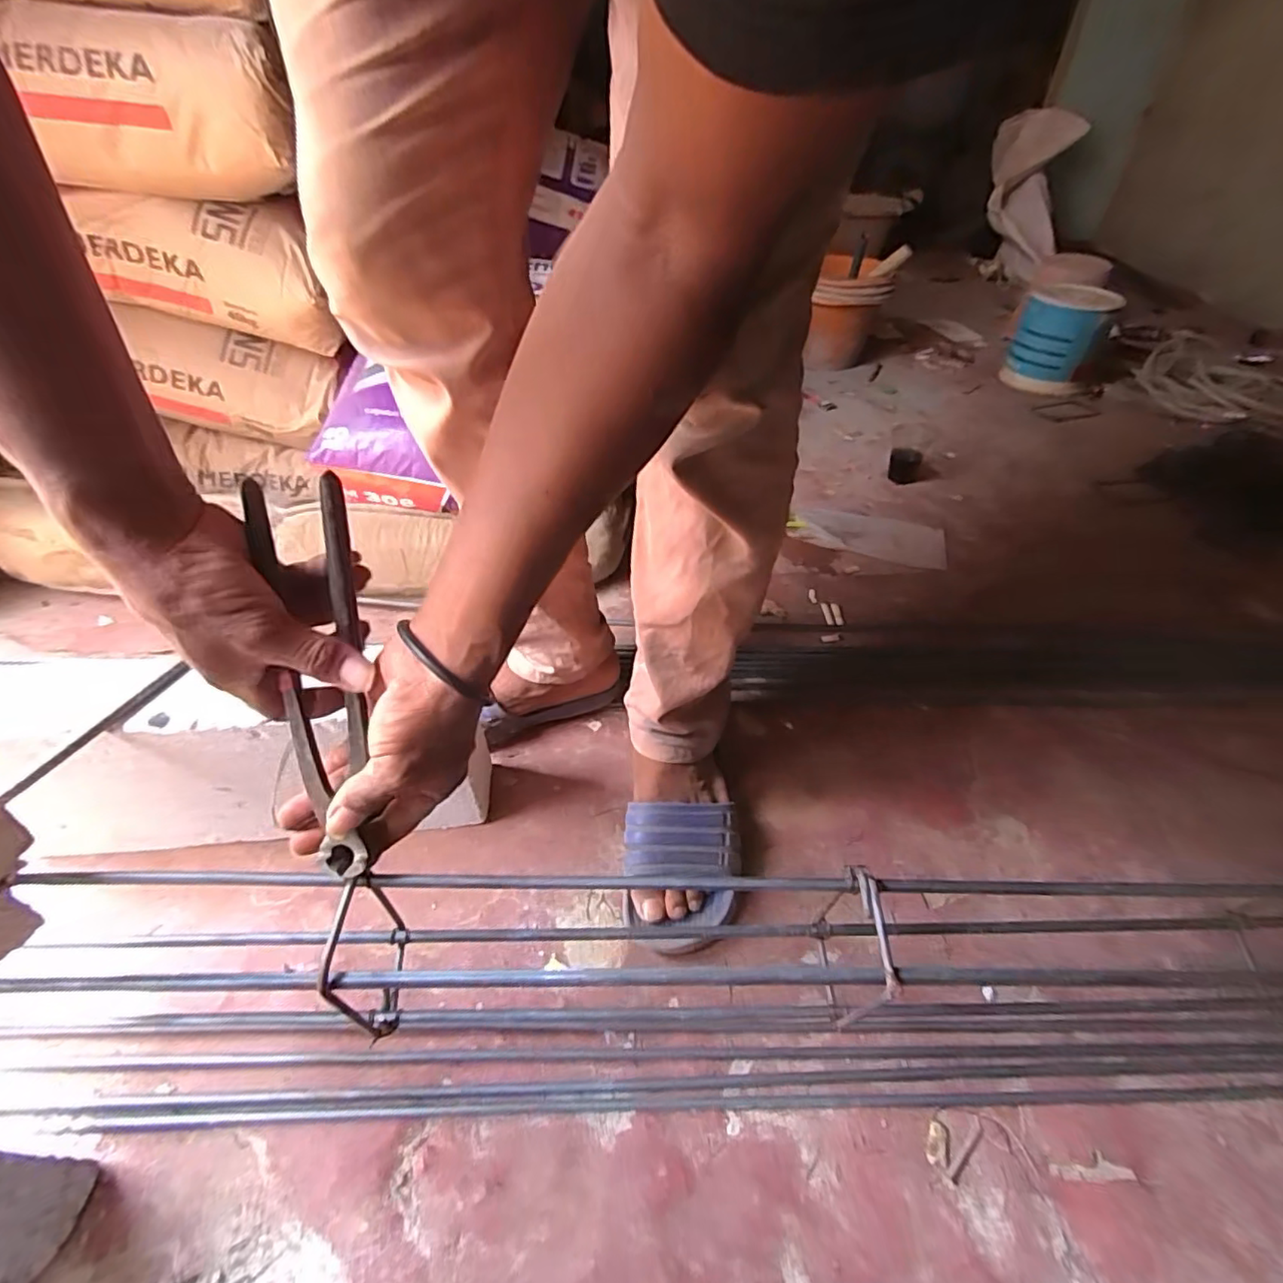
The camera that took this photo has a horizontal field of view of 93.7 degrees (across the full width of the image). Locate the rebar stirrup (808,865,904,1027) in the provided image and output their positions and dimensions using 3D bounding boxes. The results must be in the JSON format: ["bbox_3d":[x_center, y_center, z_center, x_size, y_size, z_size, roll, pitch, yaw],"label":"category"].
[{"bbox_3d":[0.128,0.195,0.376,0.017,0.123,0.074,-4,46,-5],"label":"rebar stirrup"}]

